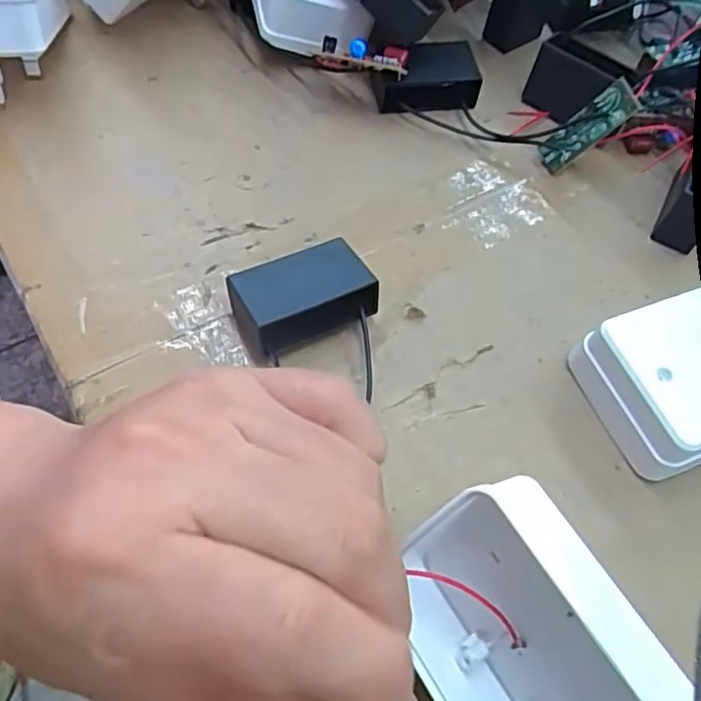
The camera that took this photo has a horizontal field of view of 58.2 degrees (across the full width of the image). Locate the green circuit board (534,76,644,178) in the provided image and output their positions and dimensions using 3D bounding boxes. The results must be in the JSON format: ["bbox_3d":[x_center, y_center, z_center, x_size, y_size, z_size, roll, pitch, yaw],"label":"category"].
[{"bbox_3d":[0.103,-0.096,0.276,0.014,0.046,0.004,51,43,-1],"label":"green circuit board"}]

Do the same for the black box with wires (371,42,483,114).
[{"bbox_3d":[0.034,-0.131,0.302,0.050,0.021,0.026,-8,61,-9],"label":"black box with wires"}]

